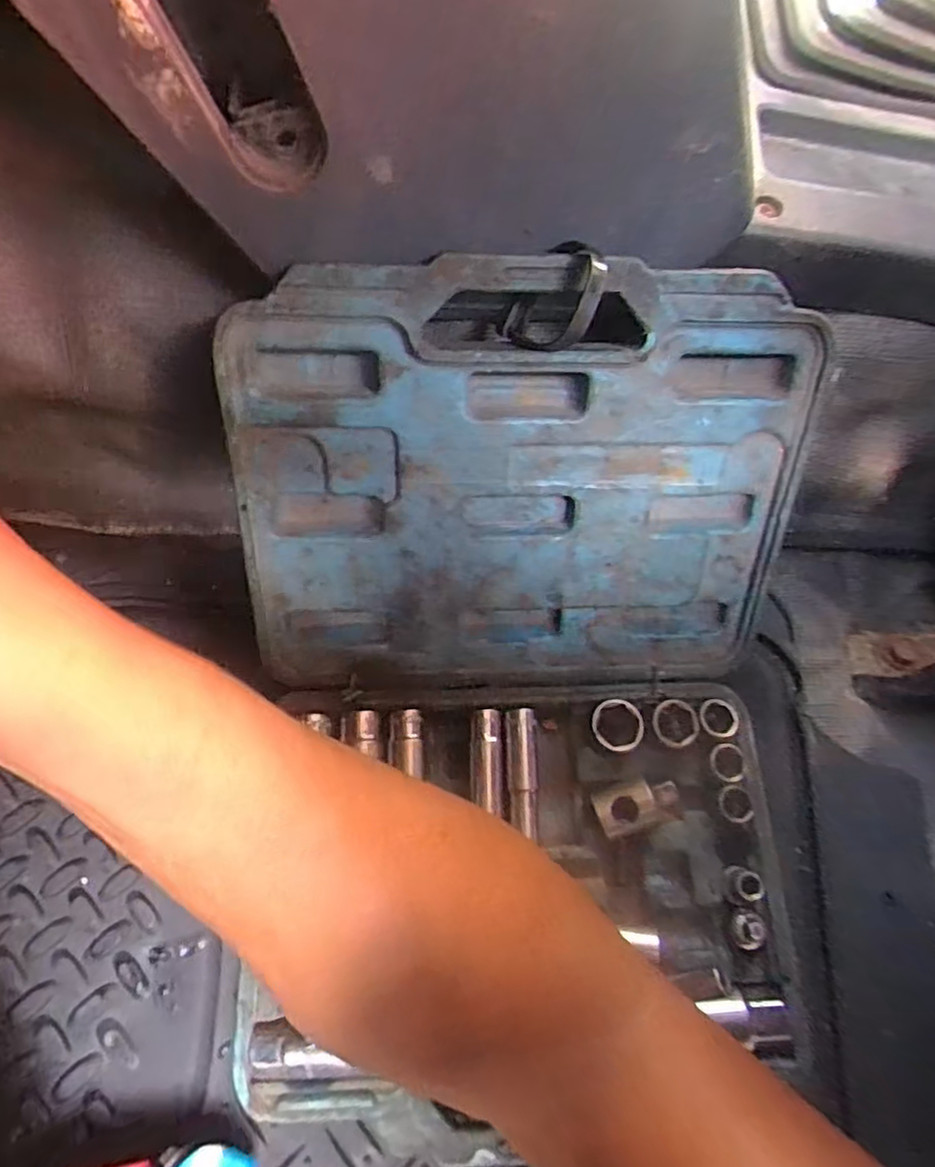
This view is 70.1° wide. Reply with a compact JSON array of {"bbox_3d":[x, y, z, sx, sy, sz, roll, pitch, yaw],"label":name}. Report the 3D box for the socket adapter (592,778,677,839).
[{"bbox_3d":[0.081,0.106,0.318,0.039,0.015,0.020,-16,73,-7],"label":"socket adapter"}]

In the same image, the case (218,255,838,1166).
[{"bbox_3d":[0.039,0.056,0.271,0.263,0.155,0.306,0,72,-2],"label":"case"}]

